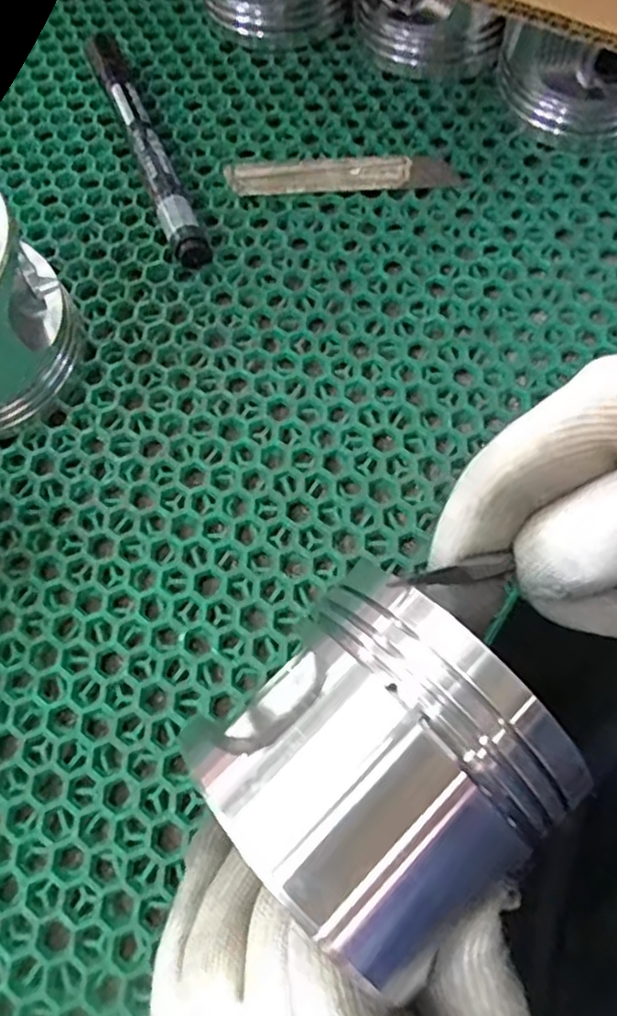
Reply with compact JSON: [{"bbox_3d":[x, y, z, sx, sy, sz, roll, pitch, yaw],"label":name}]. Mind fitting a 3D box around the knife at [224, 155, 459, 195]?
[{"bbox_3d":[0.015,-0.152,0.292,0.103,0.004,0.020,1,70,3],"label":"knife"}]

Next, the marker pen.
[{"bbox_3d":[-0.075,-0.164,0.294,0.015,0.017,0.141,-23,70,-5],"label":"marker pen"}]

